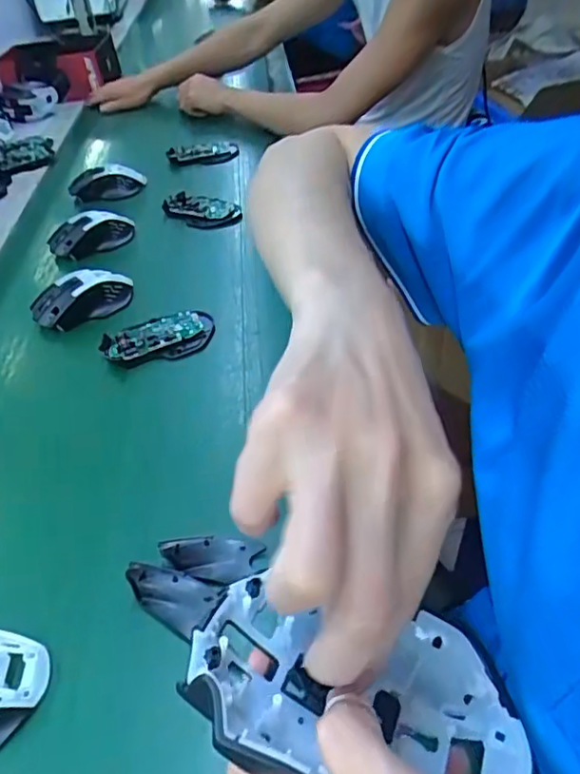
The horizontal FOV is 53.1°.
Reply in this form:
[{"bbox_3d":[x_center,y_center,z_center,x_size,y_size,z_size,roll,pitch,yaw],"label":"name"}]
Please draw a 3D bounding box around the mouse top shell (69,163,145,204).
[{"bbox_3d":[-0.283,-0.318,0.899,0.118,0.038,0.065,-17,43,-11],"label":"mouse top shell"}]

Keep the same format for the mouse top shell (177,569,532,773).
[{"bbox_3d":[0.021,0.110,0.203,0.112,0.031,0.065,10,44,0],"label":"mouse top shell"}]

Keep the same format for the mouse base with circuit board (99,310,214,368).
[{"bbox_3d":[-0.139,-0.055,0.608,0.115,0.020,0.067,-12,43,-6],"label":"mouse base with circuit board"}]

